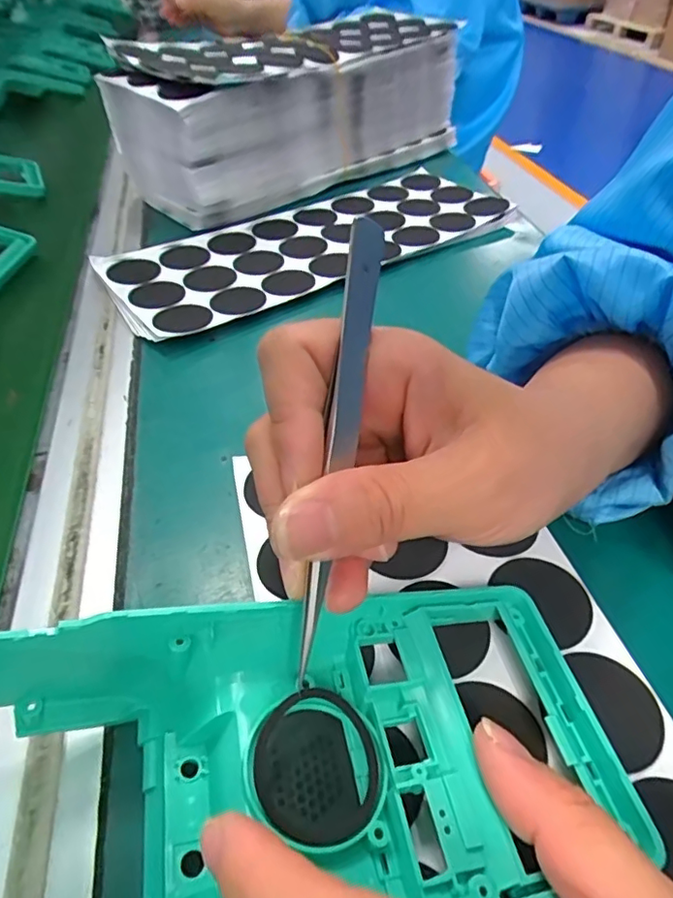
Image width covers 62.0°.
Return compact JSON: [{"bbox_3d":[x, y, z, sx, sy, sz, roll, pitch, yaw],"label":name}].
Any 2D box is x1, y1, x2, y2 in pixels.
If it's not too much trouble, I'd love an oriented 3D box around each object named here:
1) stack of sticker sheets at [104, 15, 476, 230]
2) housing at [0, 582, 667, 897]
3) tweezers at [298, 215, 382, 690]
[{"bbox_3d":[-0.032,-0.303,0.492,0.124,0.099,0.312,33,55,30],"label":"stack of sticker sheets"},{"bbox_3d":[-0.012,0.074,0.141,0.164,0.061,0.086,-13,46,-7],"label":"housing"},{"bbox_3d":[0.000,0.001,0.146,0.006,0.010,0.121,9,92,14],"label":"tweezers"}]

